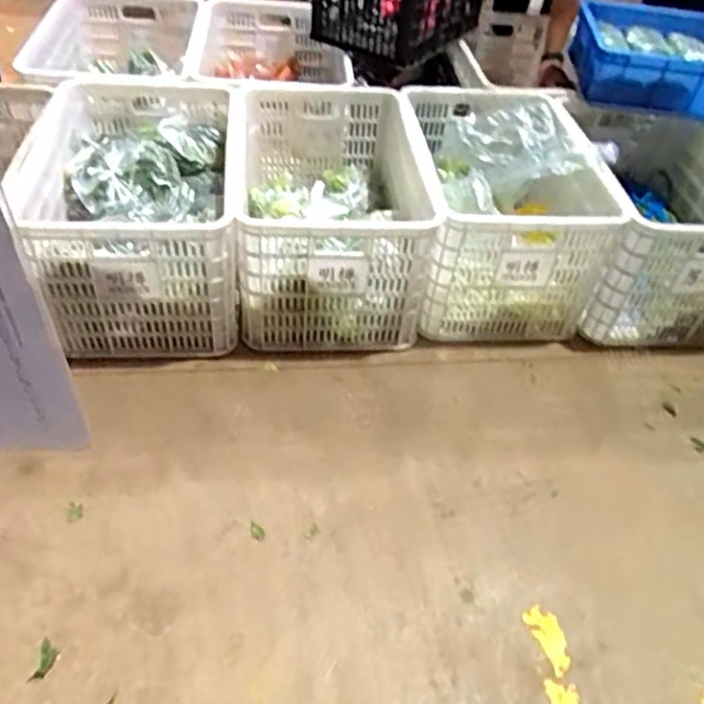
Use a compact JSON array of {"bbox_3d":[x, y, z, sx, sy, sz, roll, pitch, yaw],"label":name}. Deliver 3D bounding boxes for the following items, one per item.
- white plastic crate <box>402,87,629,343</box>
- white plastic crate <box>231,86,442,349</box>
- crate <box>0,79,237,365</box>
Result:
[{"bbox_3d":[0.352,-0.375,1.657,0.423,0.354,0.628,0,48,-7],"label":"white plastic crate"},{"bbox_3d":[-0.055,-0.338,1.572,0.418,0.326,0.641,-2,49,-8],"label":"white plastic crate"},{"bbox_3d":[-0.458,-0.332,1.492,0.410,0.310,0.652,-6,49,-12],"label":"crate"}]

